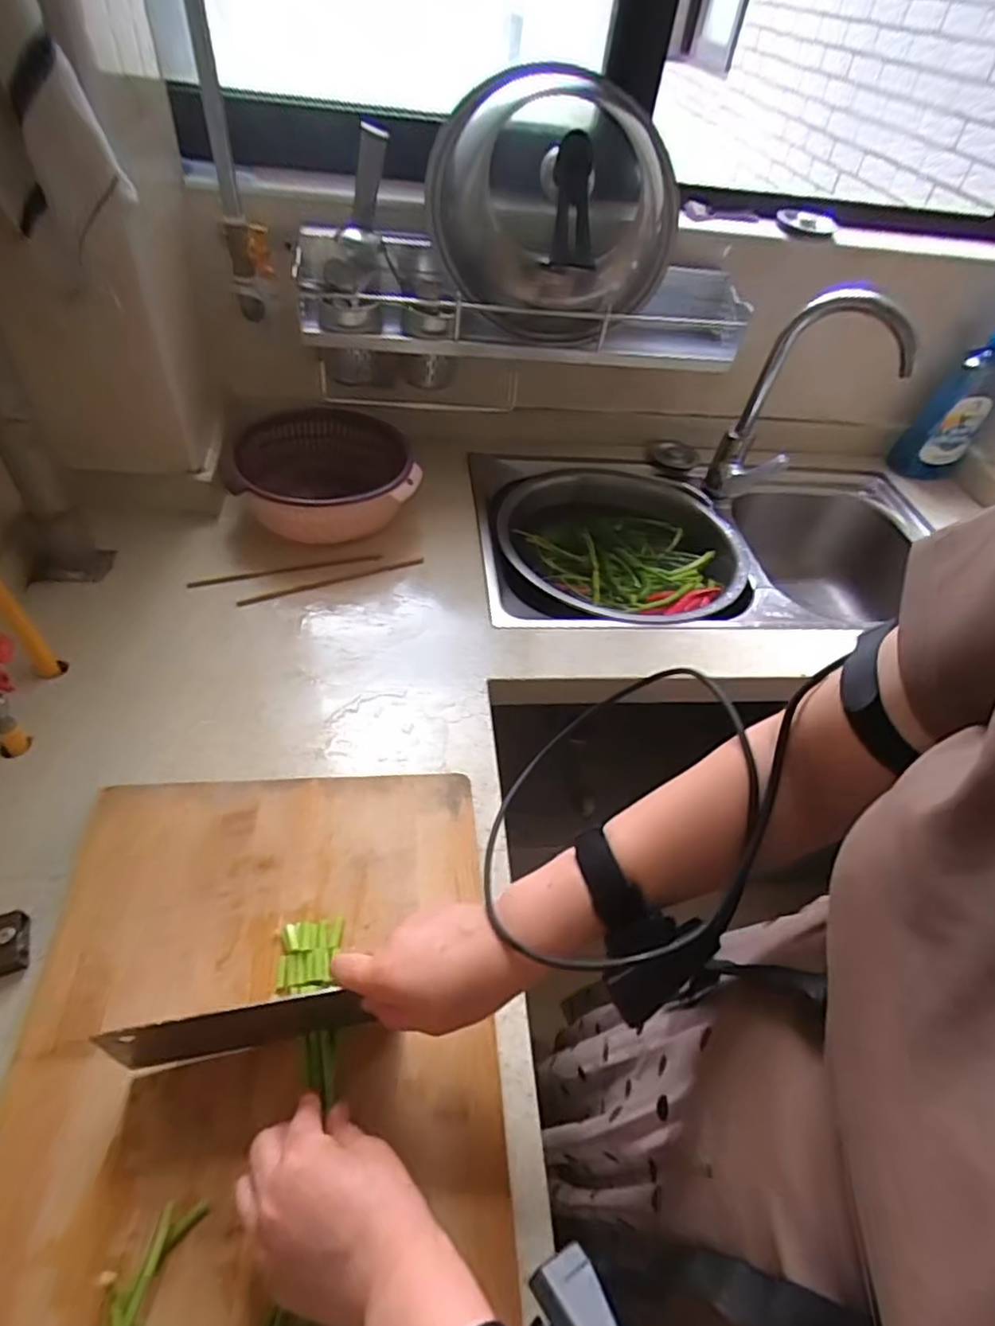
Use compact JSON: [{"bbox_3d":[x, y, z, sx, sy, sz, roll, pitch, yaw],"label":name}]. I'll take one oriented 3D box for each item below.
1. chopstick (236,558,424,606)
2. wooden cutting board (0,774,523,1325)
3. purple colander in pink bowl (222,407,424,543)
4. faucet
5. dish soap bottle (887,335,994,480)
[{"bbox_3d":[-0.205,-0.102,0.799,0.233,0.009,0.013,-15,51,-20],"label":"chopstick"},{"bbox_3d":[-0.159,0.290,0.426,0.322,0.022,0.485,-1,48,-8],"label":"wooden cutting board"},{"bbox_3d":[-0.235,-0.252,0.877,0.236,0.101,0.233,-5,48,-12],"label":"purple colander in pink bowl"},{"bbox_3d":[0.446,-0.376,0.921,0.185,0.317,0.139,15,48,7],"label":"faucet"},{"bbox_3d":[0.747,-0.428,1.020,0.097,0.273,0.055,28,51,16],"label":"dish soap bottle"}]

